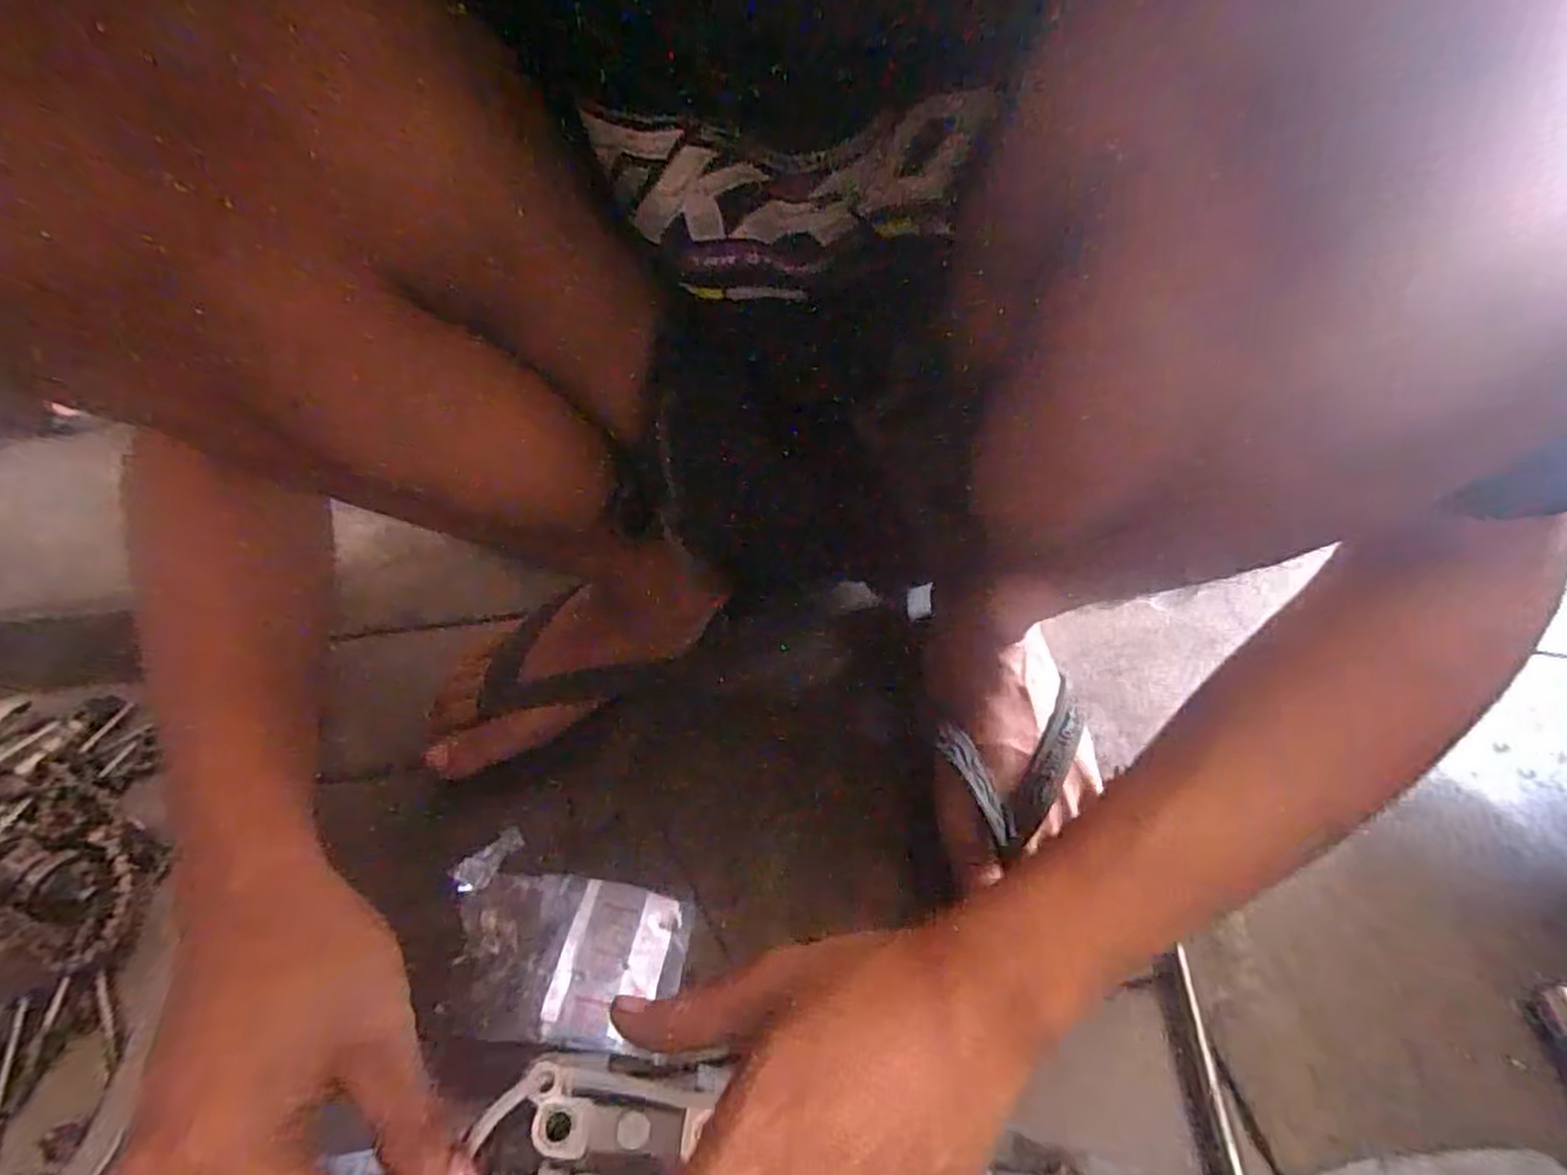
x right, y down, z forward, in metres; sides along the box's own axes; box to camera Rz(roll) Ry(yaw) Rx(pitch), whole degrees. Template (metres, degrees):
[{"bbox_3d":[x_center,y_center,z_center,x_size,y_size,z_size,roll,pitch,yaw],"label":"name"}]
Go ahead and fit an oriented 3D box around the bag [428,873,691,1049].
[{"bbox_3d":[-0.108,0.181,0.359,0.113,0.017,0.072,1,44,2],"label":"bag"}]

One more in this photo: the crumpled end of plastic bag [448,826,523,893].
[{"bbox_3d":[-0.154,0.143,0.381,0.038,0.004,0.016,-36,85,-36],"label":"crumpled end of plastic bag"}]

